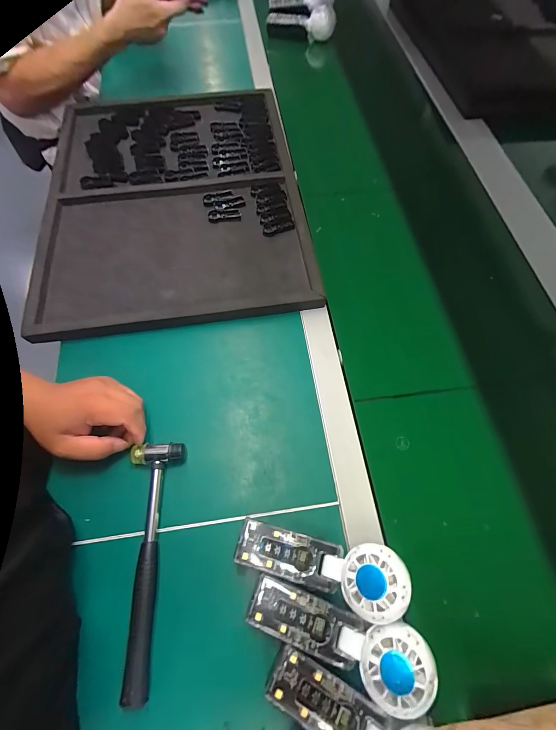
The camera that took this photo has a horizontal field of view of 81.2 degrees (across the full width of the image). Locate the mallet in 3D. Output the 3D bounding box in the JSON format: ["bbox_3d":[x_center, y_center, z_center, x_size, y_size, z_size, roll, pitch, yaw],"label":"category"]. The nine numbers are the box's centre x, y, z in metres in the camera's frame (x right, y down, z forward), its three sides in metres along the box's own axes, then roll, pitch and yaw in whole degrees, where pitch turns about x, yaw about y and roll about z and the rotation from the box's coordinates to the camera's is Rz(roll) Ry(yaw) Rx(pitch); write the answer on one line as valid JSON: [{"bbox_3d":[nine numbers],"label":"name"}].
[{"bbox_3d":[-0.138,0.203,0.343,0.058,0.023,0.231,-1,68,-2],"label":"mallet"}]

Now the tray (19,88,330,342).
[{"bbox_3d":[-0.172,-0.304,0.570,0.415,0.026,0.545,-5,65,-3],"label":"tray"}]

